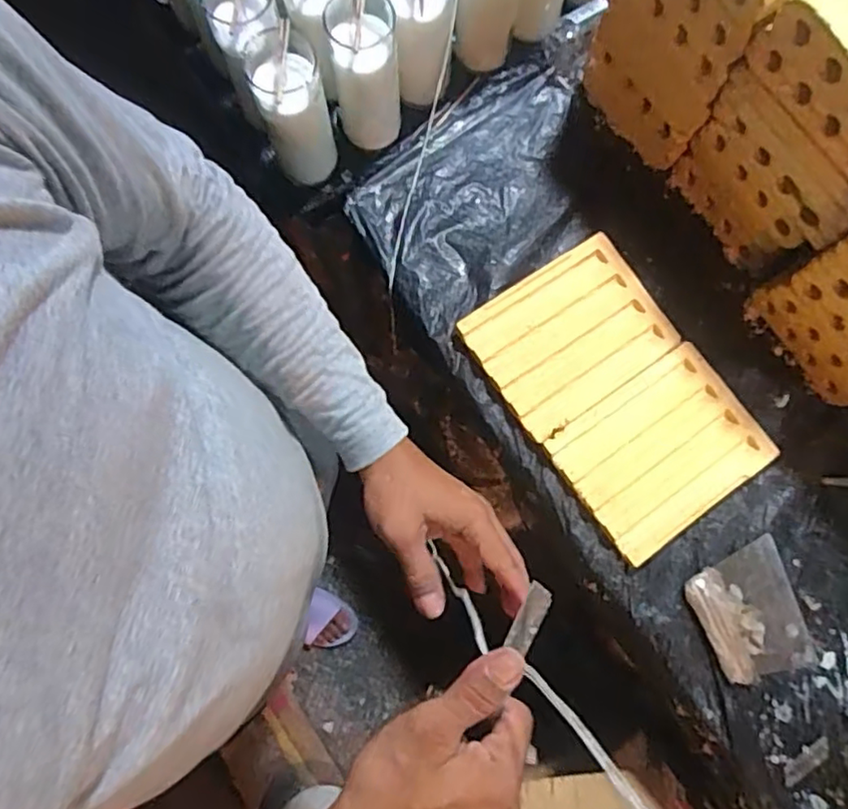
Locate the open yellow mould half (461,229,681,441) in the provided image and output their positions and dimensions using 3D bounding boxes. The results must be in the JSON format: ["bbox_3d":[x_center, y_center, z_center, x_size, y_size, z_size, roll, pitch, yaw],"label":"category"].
[{"bbox_3d":[0.164,-0.079,0.720,0.206,0.031,0.163,-35,82,-7],"label":"open yellow mould half"}]

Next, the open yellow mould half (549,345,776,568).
[{"bbox_3d":[0.258,0.050,0.686,0.205,0.018,0.160,-36,82,-7],"label":"open yellow mould half"}]

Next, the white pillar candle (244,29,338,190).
[{"bbox_3d":[-0.139,-0.313,0.679,0.069,0.151,0.080,-15,80,-4],"label":"white pillar candle"}]

